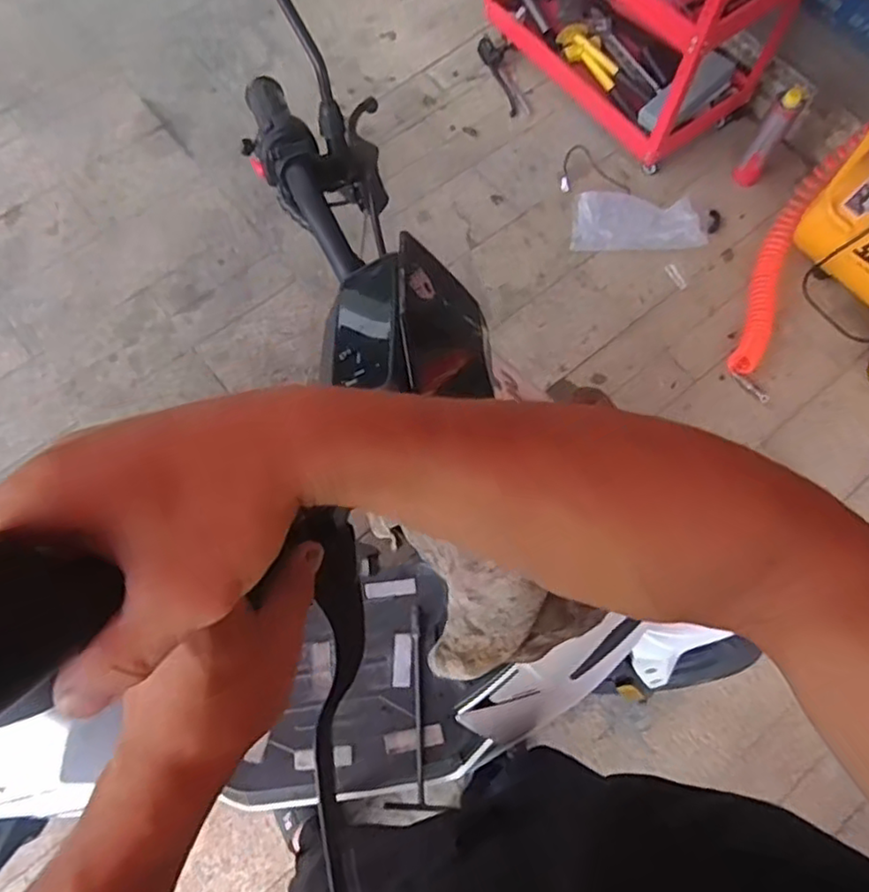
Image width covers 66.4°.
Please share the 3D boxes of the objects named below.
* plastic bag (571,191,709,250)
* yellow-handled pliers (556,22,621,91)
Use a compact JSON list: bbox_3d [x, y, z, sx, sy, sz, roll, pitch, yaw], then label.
[{"bbox_3d":[0.490,-0.533,1.584,0.311,0.043,0.145,5,71,2],"label":"plastic bag"},{"bbox_3d":[0.389,-0.978,1.652,0.085,0.039,0.206,-27,74,-11],"label":"yellow-handled pliers"}]

